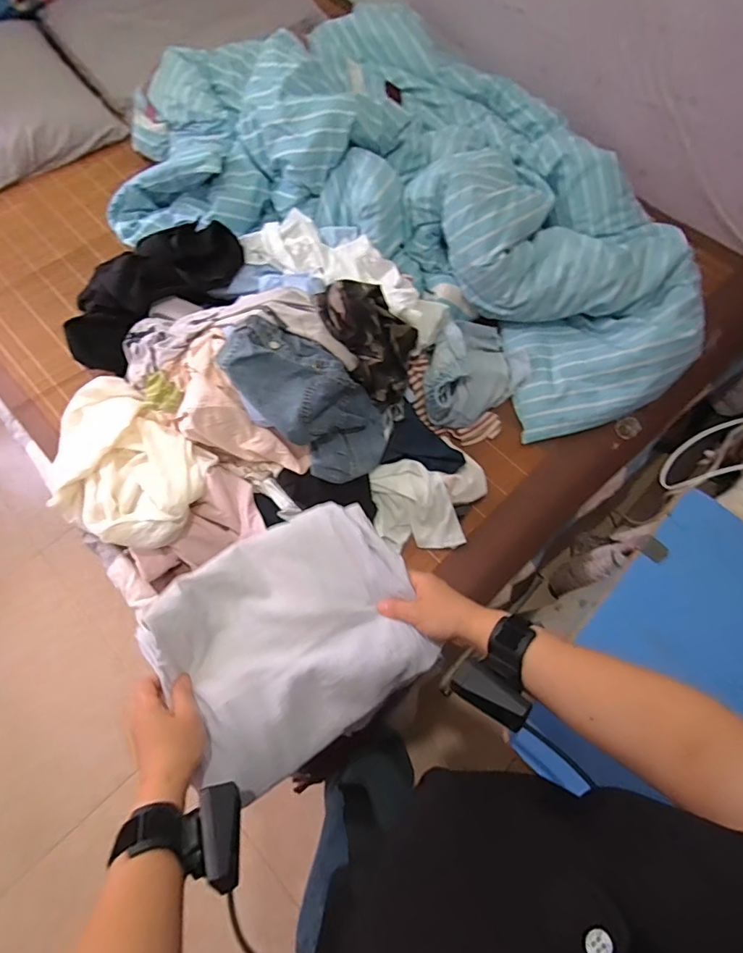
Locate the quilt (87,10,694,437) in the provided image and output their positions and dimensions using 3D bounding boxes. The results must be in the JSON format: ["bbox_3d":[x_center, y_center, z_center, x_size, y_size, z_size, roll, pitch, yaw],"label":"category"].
[{"bbox_3d":[0.099,-0.675,1.079,1.391,0.221,0.807,26,71,7],"label":"quilt"}]

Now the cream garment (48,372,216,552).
[{"bbox_3d":[-0.453,-0.020,0.856,0.346,0.092,0.240,39,73,11],"label":"cream garment"}]

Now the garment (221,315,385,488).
[{"bbox_3d":[-0.104,-0.131,0.819,0.316,0.065,0.162,43,70,-21],"label":"garment"}]

